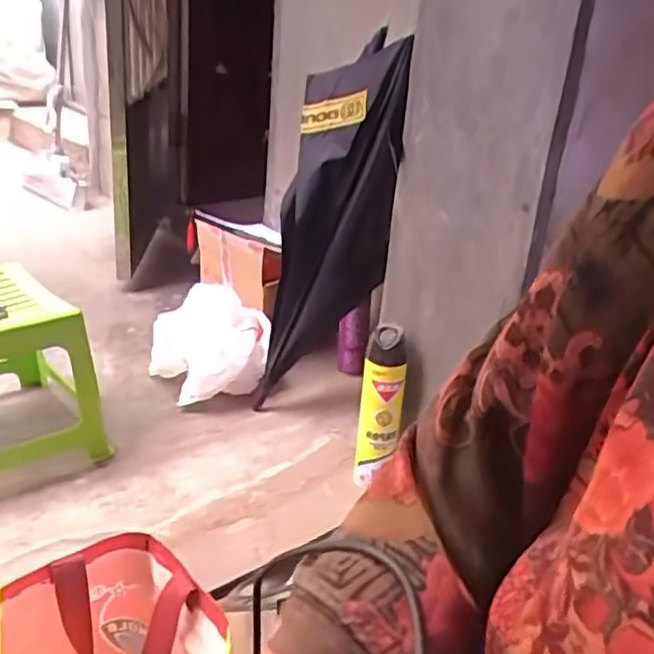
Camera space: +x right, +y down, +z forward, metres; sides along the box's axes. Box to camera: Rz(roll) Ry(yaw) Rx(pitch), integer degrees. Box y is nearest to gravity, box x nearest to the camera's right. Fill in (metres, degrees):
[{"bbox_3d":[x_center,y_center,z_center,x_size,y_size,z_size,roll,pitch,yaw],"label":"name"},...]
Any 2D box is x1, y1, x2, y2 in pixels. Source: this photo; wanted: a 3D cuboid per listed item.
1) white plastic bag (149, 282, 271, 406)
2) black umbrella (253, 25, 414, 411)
[{"bbox_3d":[-0.226,0.029,1.407,0.207,0.158,0.180,-12,30,-33],"label":"white plastic bag"},{"bbox_3d":[0.019,-0.160,1.223,0.182,0.644,0.118,1,32,-19],"label":"black umbrella"}]

